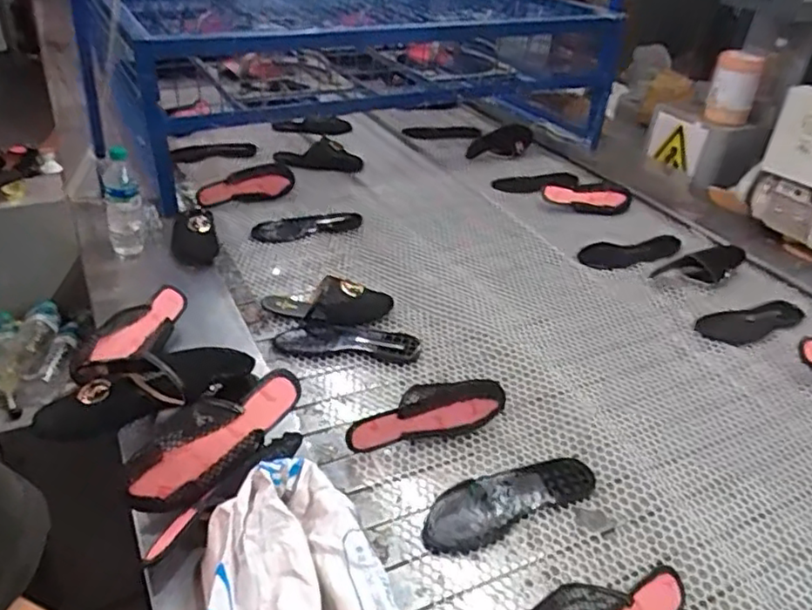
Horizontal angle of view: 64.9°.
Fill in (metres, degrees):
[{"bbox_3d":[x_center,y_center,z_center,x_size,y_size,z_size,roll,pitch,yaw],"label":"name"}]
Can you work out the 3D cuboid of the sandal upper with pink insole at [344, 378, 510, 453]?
[{"bbox_3d":[0.029,0.158,0.945,0.236,0.079,0.052,-6,35,-14],"label":"sandal upper with pink insole"}]

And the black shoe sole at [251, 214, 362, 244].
[{"bbox_3d":[-0.216,-0.169,1.415,0.241,0.024,0.080,-11,39,-17],"label":"black shoe sole"}]

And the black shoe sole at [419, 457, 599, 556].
[{"bbox_3d":[0.138,0.261,0.865,0.256,0.020,0.086,-16,41,-22],"label":"black shoe sole"}]

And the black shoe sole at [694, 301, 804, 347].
[{"bbox_3d":[0.651,0.034,1.195,0.221,0.021,0.072,-10,39,-15],"label":"black shoe sole"}]

